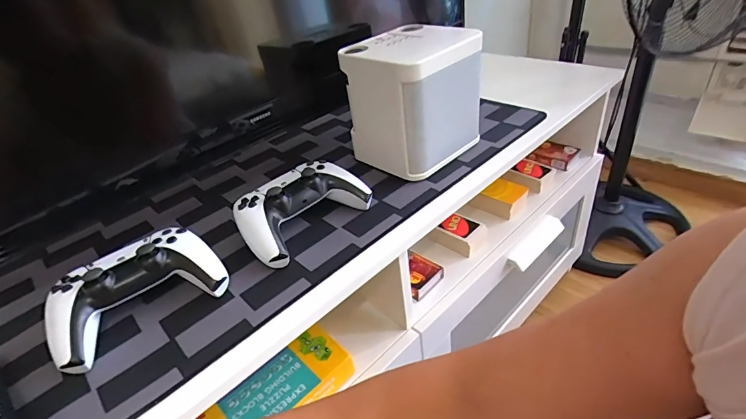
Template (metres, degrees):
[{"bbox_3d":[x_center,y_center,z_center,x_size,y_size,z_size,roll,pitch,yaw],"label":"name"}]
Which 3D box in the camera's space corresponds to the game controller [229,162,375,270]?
[{"bbox_3d":[-0.085,-0.005,0.485,0.155,0.056,0.098,-32,41,-32],"label":"game controller"}]

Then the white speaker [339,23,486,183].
[{"bbox_3d":[0.061,-0.149,0.561,0.147,0.161,0.136,-33,42,-32],"label":"white speaker"}]

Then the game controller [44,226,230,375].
[{"bbox_3d":[-0.233,0.077,0.402,0.154,0.056,0.090,-28,39,-27],"label":"game controller"}]

